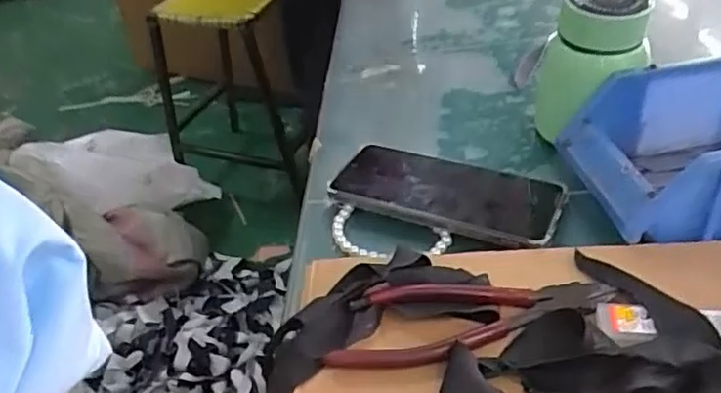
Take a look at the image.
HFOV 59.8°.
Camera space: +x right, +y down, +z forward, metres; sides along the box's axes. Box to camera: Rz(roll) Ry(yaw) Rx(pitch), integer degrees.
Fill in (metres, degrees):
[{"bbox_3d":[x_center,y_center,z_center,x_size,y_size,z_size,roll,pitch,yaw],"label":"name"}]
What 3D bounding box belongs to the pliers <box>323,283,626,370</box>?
[{"bbox_3d":[0.064,0.071,0.359,0.161,0.012,0.052,-3,39,4],"label":"pliers"}]

